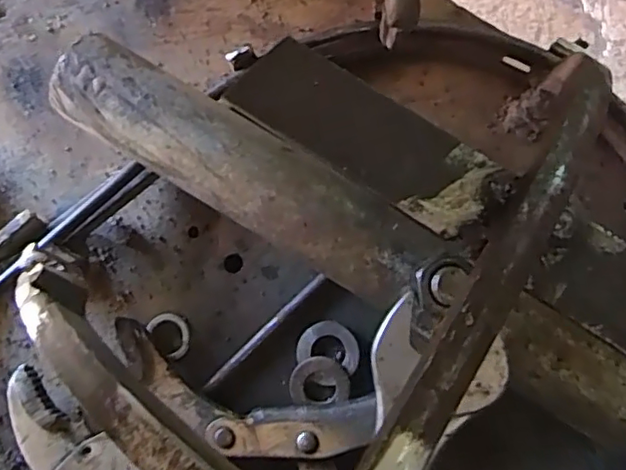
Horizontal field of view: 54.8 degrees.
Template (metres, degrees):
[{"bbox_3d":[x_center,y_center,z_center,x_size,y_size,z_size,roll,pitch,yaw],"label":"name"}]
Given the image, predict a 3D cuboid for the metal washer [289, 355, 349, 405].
[{"bbox_3d":[0.002,0.056,0.232,0.022,0.004,0.018,-12,80,-1],"label":"metal washer"}]

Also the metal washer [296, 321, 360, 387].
[{"bbox_3d":[0.006,0.045,0.235,0.023,0.004,0.022,0,80,1],"label":"metal washer"}]

